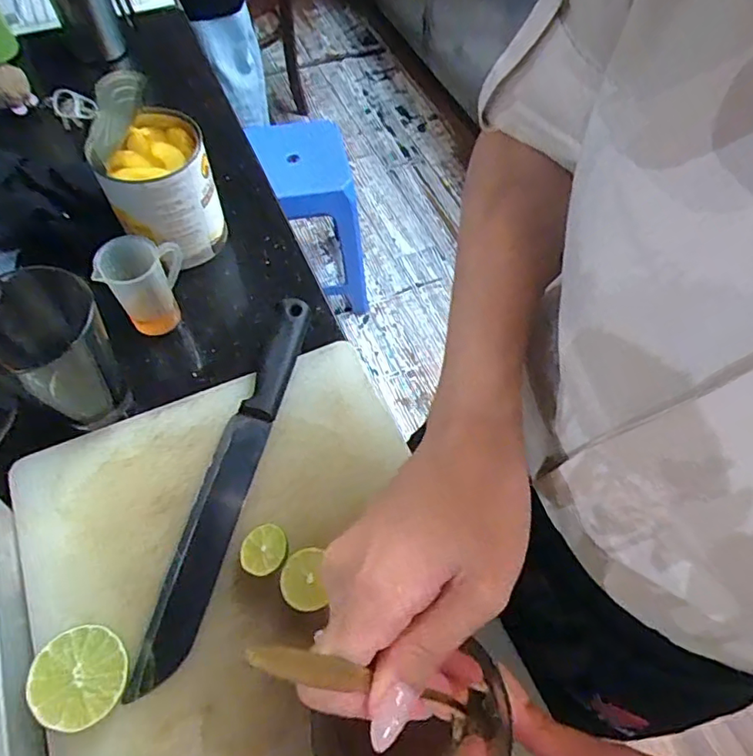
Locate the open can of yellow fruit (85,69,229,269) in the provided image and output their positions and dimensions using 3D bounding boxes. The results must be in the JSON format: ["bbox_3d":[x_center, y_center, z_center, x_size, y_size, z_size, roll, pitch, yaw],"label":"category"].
[{"bbox_3d":[-0.206,-0.191,0.517,0.096,0.174,0.091,1,60,-2],"label":"open can of yellow fruit"}]

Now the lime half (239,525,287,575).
[{"bbox_3d":[-0.082,0.127,0.400,0.033,0.024,0.035,-8,60,-7],"label":"lime half"}]

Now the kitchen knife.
[{"bbox_3d":[-0.116,0.070,0.430,0.038,0.029,0.314,14,60,5],"label":"kitchen knife"}]

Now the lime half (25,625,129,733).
[{"bbox_3d":[-0.185,0.191,0.349,0.052,0.037,0.055,-10,61,-8],"label":"lime half"}]

